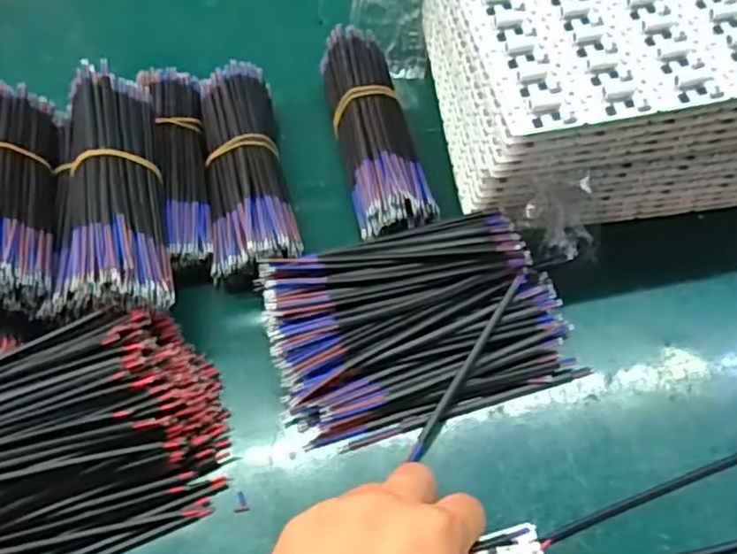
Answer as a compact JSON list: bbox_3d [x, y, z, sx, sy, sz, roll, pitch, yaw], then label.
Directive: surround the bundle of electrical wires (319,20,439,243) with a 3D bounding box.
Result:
[{"bbox_3d":[0.003,-0.093,0.426,0.044,0.044,0.147,-12,59,-4],"label":"bundle of electrical wires"}]

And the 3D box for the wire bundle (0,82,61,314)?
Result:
[{"bbox_3d":[-0.207,-0.048,0.381,0.058,0.045,0.153,-4,61,-1],"label":"wire bundle"}]

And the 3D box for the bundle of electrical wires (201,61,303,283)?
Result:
[{"bbox_3d":[-0.077,-0.069,0.417,0.050,0.043,0.144,-10,59,-3],"label":"bundle of electrical wires"}]

